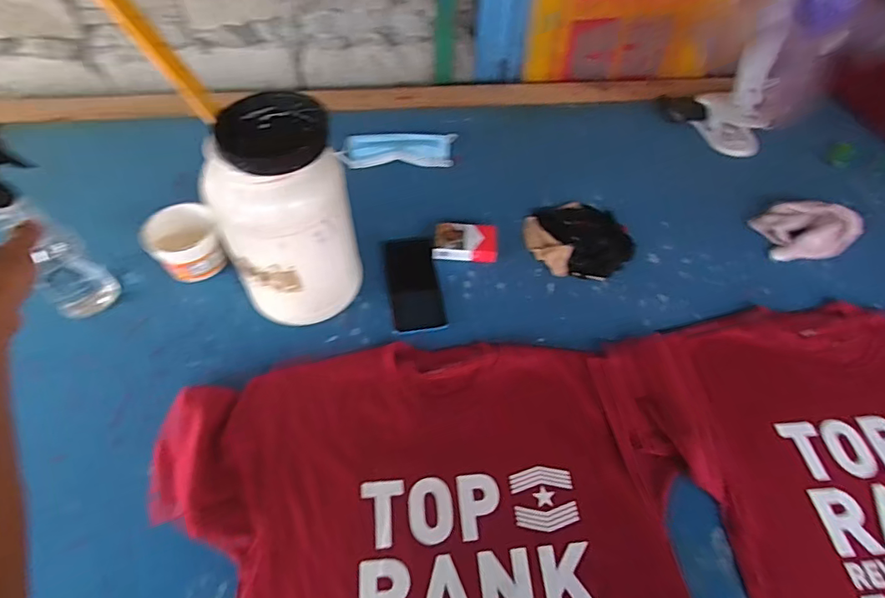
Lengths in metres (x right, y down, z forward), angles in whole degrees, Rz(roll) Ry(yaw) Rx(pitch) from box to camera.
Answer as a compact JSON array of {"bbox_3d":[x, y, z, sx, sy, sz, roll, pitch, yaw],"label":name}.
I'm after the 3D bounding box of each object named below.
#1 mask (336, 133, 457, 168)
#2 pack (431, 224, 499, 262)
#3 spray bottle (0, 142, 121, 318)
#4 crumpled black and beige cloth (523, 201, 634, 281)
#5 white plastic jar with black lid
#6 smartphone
[{"bbox_3d":[-0.081,-0.279,0.911,0.202,0.011,0.102,-2,53,-3],"label":"mask"},{"bbox_3d":[0.037,-0.090,0.773,0.097,0.029,0.063,5,53,2],"label":"pack"},{"bbox_3d":[-0.498,-0.083,0.621,0.059,0.255,0.073,21,52,14],"label":"spray bottle"},{"bbox_3d":[0.218,-0.097,0.793,0.164,0.025,0.147,-10,54,-9],"label":"crumpled black and beige cloth"},{"bbox_3d":[-0.179,-0.088,0.609,0.130,0.264,0.122,1,53,-1],"label":"white plastic jar with black lid"},{"bbox_3d":[-0.041,-0.021,0.728,0.074,0.015,0.149,-6,63,-8],"label":"smartphone"}]

